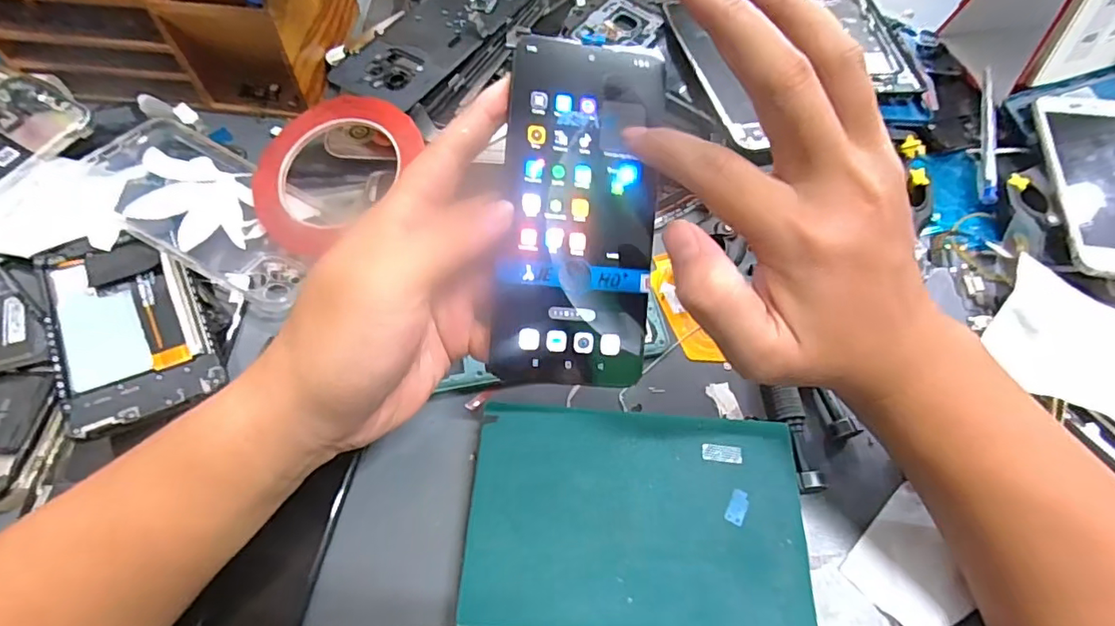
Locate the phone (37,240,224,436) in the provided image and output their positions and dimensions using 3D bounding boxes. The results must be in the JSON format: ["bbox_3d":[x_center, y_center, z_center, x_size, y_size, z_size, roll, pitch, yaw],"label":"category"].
[{"bbox_3d":[-0.239,0.007,0.303,0.069,0.015,0.115,-27,65,-17],"label":"phone"}]

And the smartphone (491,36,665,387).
[{"bbox_3d":[0.011,-0.047,0.261,0.071,0.005,0.160,4,91,-8],"label":"smartphone"}]

